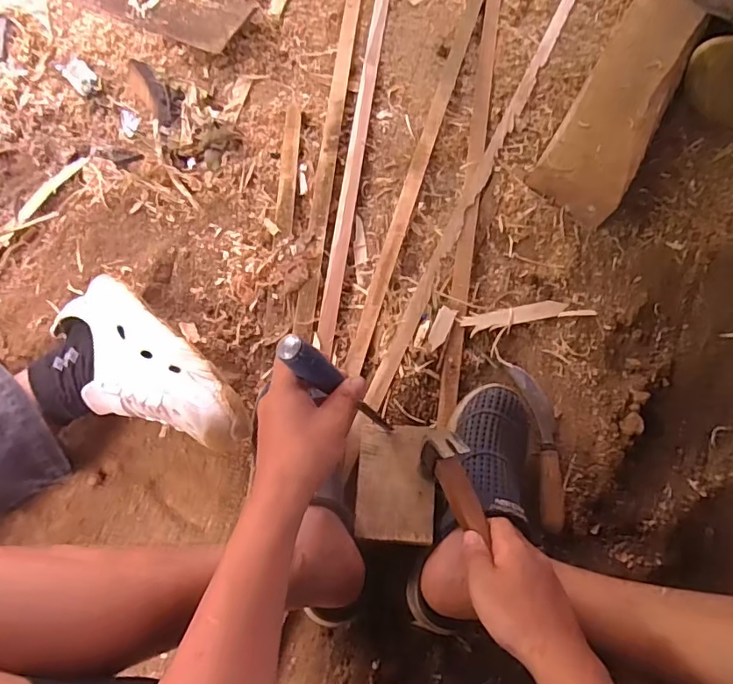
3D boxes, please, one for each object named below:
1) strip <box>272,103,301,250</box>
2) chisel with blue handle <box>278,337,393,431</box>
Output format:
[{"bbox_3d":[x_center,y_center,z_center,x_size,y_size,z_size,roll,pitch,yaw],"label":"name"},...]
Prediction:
[{"bbox_3d":[-0.111,-0.241,0.729,0.023,0.012,0.240,2,72,-1],"label":"strip"},{"bbox_3d":[-0.017,0.050,0.466,0.022,0.221,0.024,10,71,26],"label":"chisel with blue handle"}]

